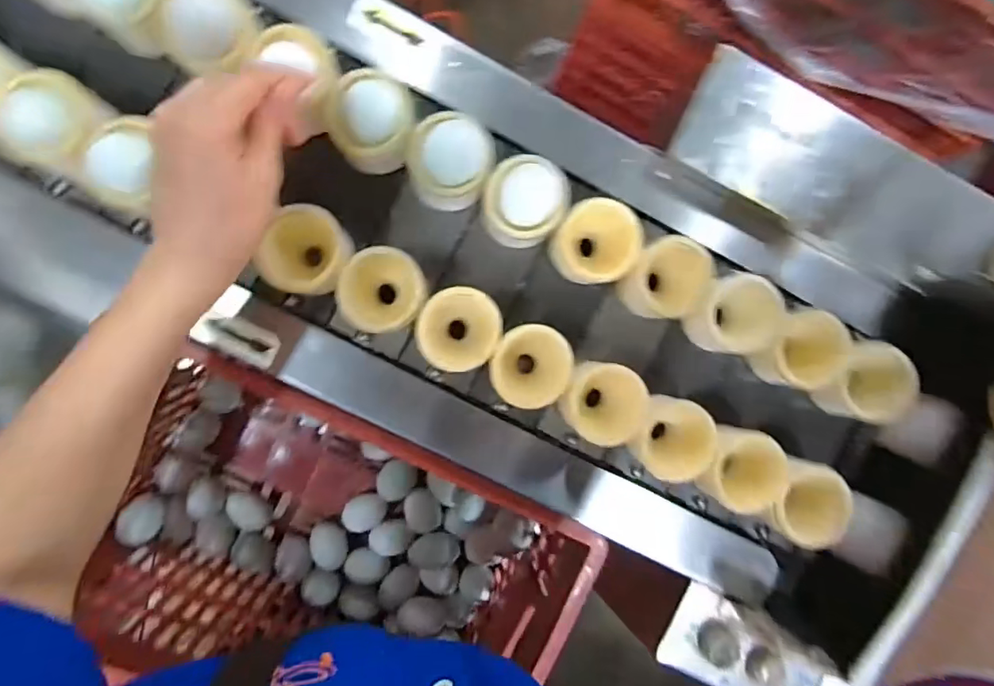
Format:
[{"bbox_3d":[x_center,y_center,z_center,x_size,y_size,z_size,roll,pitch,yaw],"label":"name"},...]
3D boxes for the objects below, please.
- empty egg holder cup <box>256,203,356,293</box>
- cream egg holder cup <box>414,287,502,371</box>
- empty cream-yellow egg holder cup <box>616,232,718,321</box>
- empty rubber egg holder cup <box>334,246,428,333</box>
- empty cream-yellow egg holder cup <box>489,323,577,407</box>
[{"bbox_3d":[-0.137,-0.064,0.402,0.056,0.063,0.061,0,88,-2],"label":"empty egg holder cup"},{"bbox_3d":[-0.028,-0.010,0.417,0.060,0.052,0.061,0,88,-2],"label":"cream egg holder cup"},{"bbox_3d":[0.132,-0.047,0.431,0.068,0.050,0.057,-39,90,-3],"label":"empty cream-yellow egg holder cup"},{"bbox_3d":[-0.085,-0.039,0.409,0.058,0.054,0.060,0,88,-2],"label":"empty rubber egg holder cup"},{"bbox_3d":[0.025,0.018,0.423,0.059,0.056,0.059,0,88,-2],"label":"empty cream-yellow egg holder cup"}]

